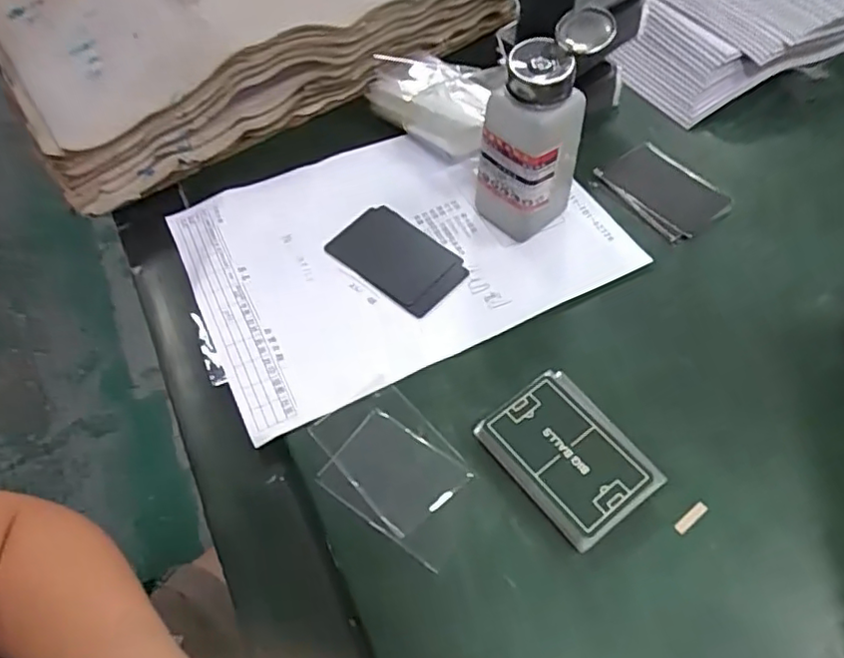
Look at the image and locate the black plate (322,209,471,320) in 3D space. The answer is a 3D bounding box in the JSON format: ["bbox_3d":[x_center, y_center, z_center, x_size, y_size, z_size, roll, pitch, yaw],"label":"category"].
[{"bbox_3d":[-0.018,-0.052,0.459,0.096,0.007,0.061,37,65,23],"label":"black plate"}]

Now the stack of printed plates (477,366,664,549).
[{"bbox_3d":[0.083,0.072,0.358,0.065,0.018,0.088,-33,61,-18],"label":"stack of printed plates"}]

